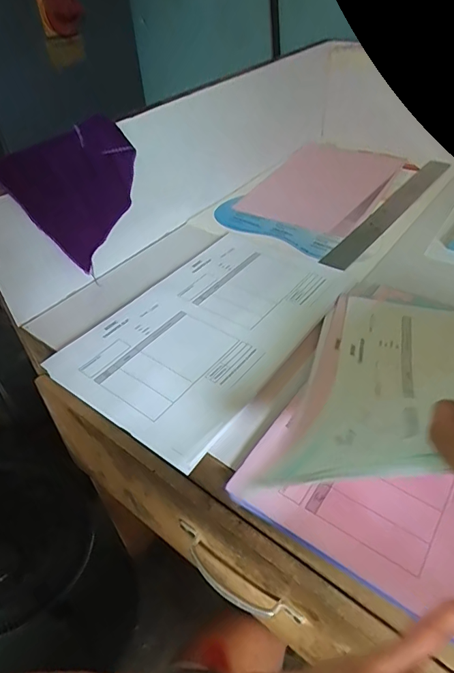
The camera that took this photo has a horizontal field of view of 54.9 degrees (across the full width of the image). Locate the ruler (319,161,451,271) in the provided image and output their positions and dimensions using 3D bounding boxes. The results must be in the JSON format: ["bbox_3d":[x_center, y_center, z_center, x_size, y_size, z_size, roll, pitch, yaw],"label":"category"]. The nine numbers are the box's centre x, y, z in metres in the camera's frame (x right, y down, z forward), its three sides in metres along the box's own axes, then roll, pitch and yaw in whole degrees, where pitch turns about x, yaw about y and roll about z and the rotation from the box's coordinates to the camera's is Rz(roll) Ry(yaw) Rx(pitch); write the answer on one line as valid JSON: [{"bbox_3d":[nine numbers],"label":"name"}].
[{"bbox_3d":[0.292,-0.225,0.761,0.040,0.004,0.436,28,52,28],"label":"ruler"}]

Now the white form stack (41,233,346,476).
[{"bbox_3d":[-0.018,-0.021,0.545,0.218,0.009,0.345,26,49,28],"label":"white form stack"}]

